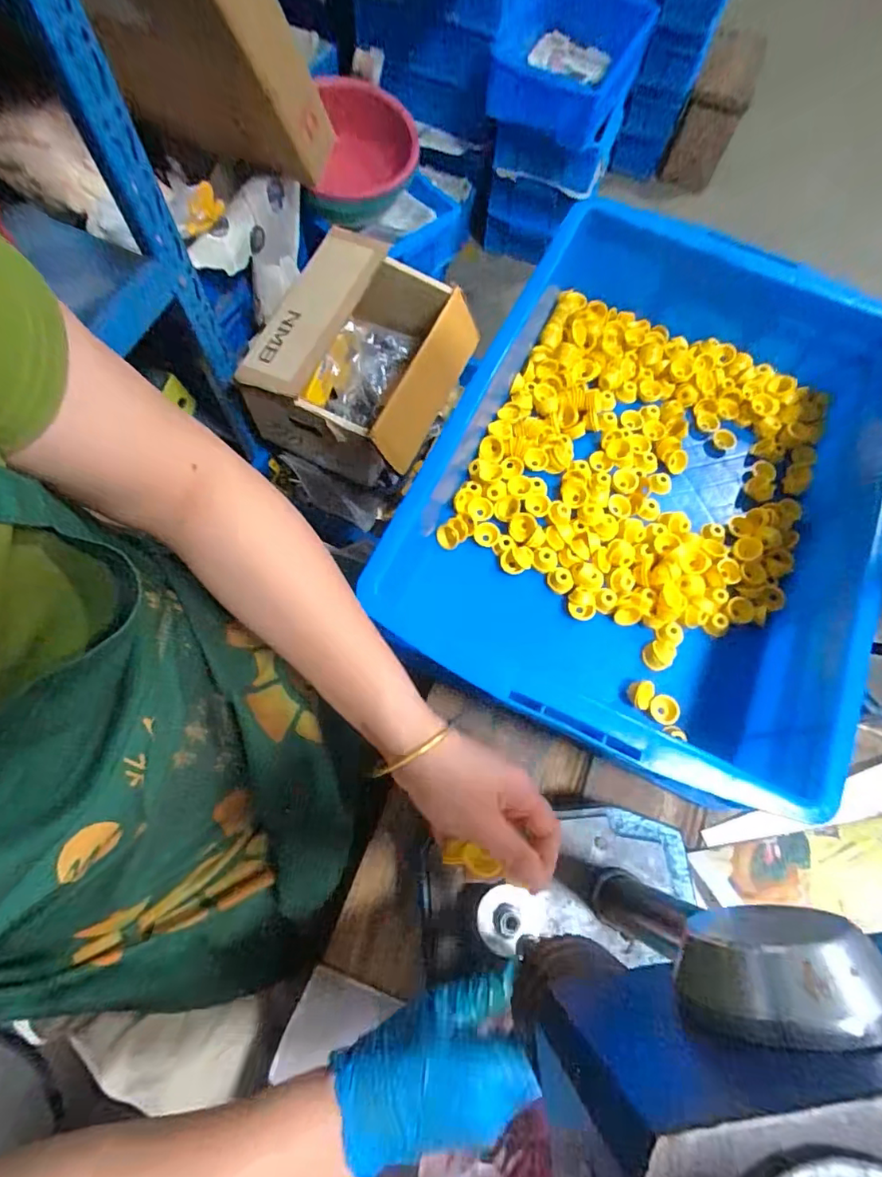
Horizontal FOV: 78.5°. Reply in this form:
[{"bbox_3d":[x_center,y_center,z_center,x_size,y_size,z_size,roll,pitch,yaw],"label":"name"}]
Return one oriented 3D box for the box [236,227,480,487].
[{"bbox_3d":[-0.131,-0.373,0.919,0.283,0.218,0.307,20,71,5],"label":"box"}]

